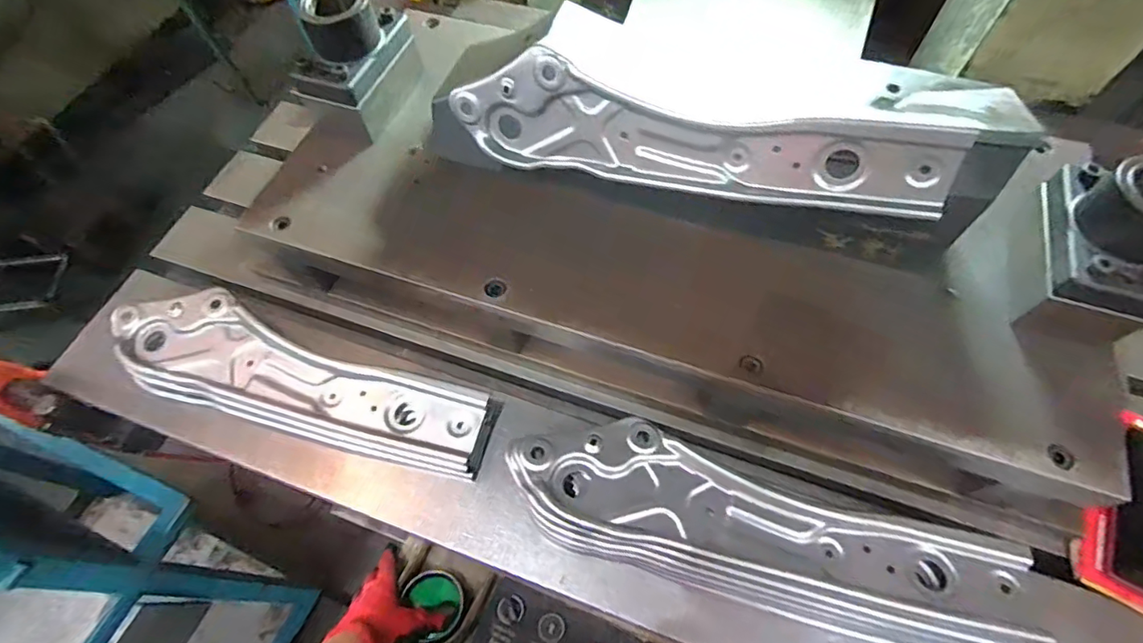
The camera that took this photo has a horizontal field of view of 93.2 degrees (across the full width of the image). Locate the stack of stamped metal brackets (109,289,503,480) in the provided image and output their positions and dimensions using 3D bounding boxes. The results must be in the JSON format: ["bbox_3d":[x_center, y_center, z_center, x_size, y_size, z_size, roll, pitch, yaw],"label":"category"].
[{"bbox_3d":[-0.297,0.057,0.587,0.438,0.048,0.114,13,62,9],"label":"stack of stamped metal brackets"}]

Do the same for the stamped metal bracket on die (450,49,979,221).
[{"bbox_3d":[0.093,-0.162,0.467,0.425,0.102,0.020,12,44,17],"label":"stamped metal bracket on die"}]

